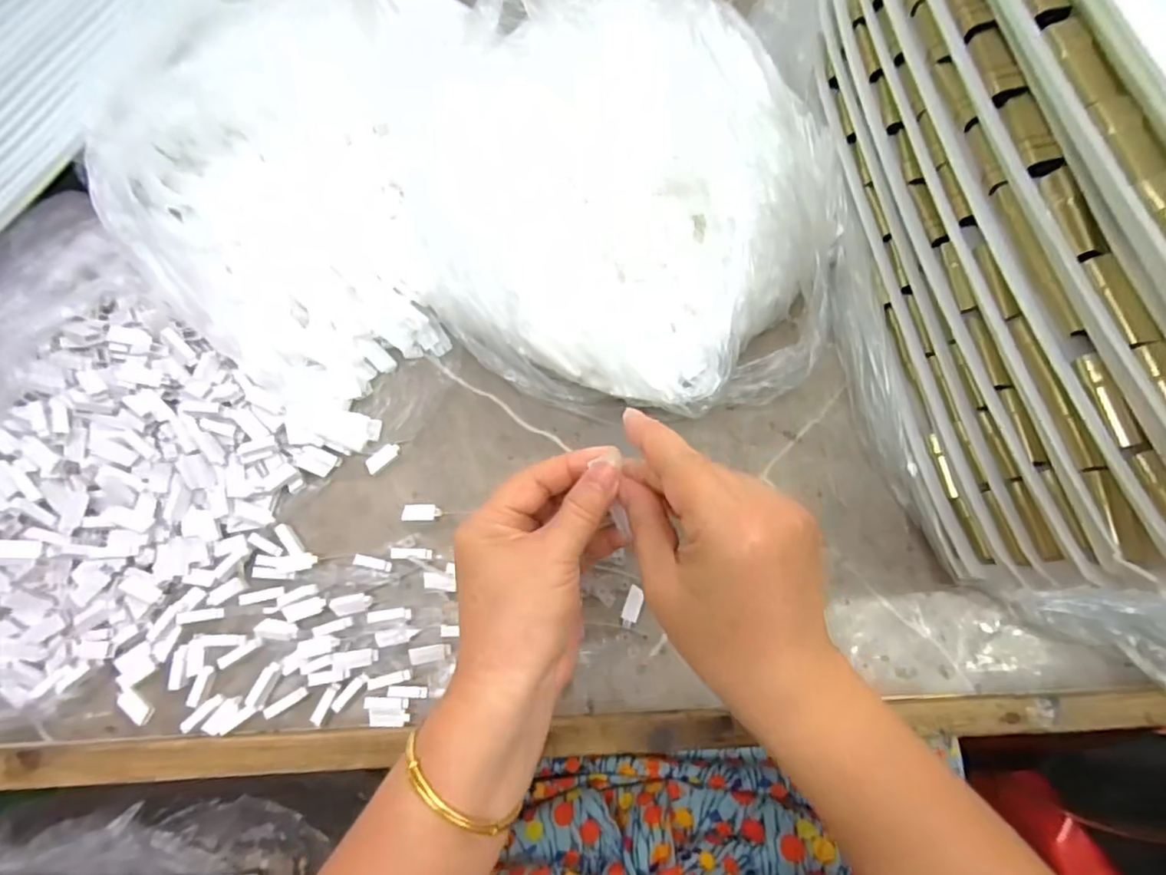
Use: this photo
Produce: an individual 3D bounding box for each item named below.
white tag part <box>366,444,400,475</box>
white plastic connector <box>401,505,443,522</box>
[{"bbox_3d":[-0.136,0.014,0.409,0.010,0.006,0.025,43,79,12],"label":"white tag part"},{"bbox_3d":[-0.107,0.050,0.399,0.026,0.004,0.011,2,74,2],"label":"white plastic connector"}]

